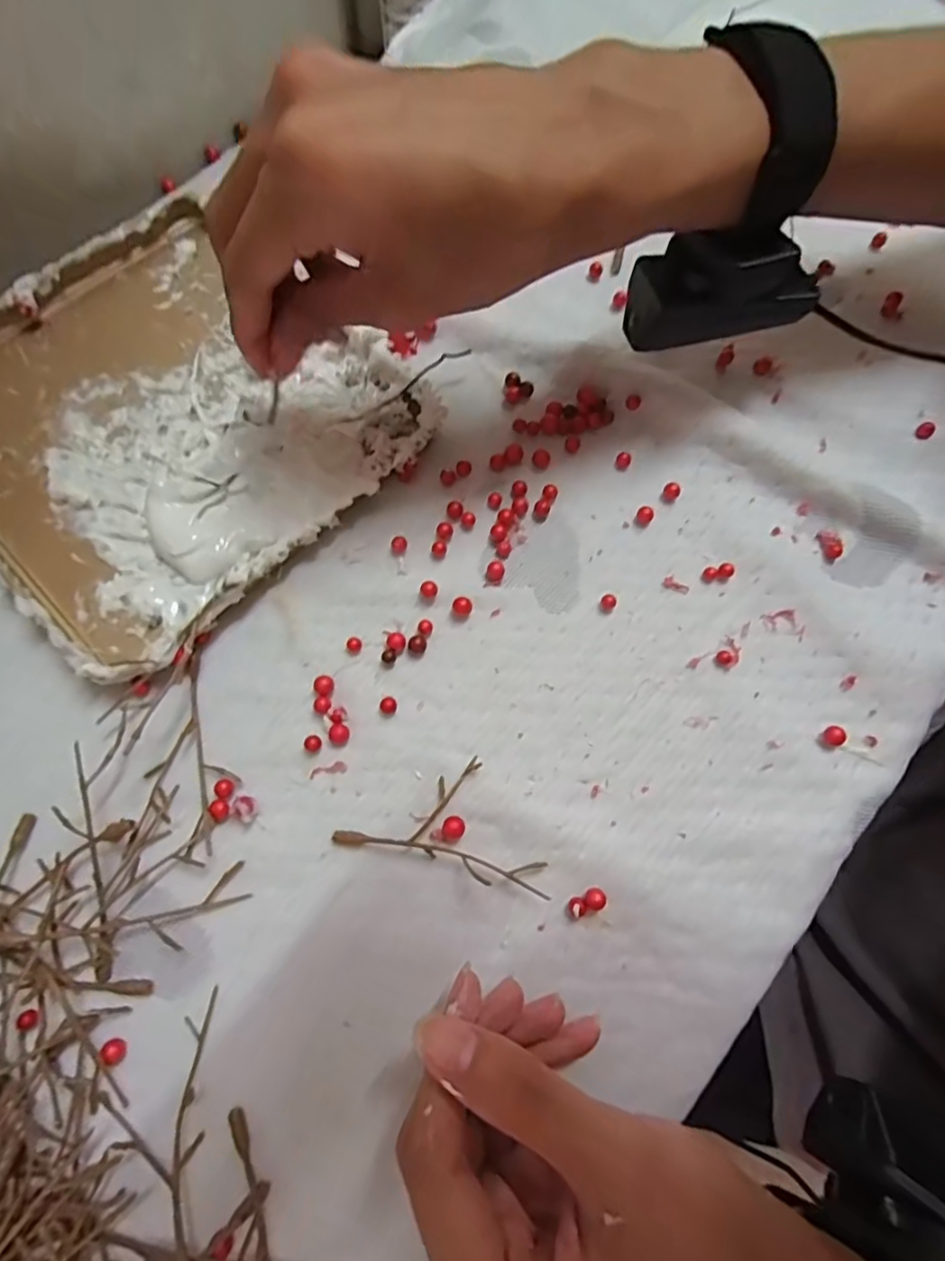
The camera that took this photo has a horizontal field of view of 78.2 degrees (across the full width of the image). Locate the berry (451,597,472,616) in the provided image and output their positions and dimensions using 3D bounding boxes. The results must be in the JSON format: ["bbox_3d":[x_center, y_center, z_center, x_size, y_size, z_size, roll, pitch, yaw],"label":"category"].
[{"bbox_3d":[-0.004,-0.010,0.252,0.008,0.006,0.008,1,75,-2],"label":"berry"}]

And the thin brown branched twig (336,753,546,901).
[{"bbox_3d":[-0.008,0.071,0.227,0.083,0.009,0.044,15,75,2],"label":"thin brown branched twig"}]

